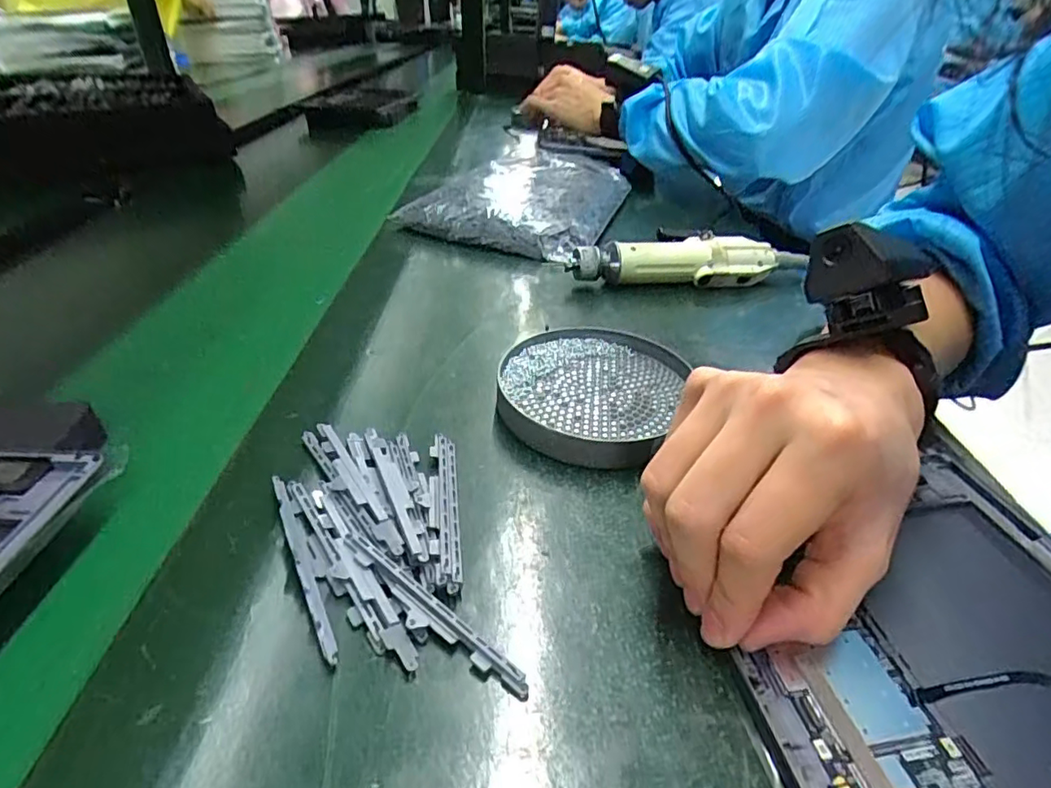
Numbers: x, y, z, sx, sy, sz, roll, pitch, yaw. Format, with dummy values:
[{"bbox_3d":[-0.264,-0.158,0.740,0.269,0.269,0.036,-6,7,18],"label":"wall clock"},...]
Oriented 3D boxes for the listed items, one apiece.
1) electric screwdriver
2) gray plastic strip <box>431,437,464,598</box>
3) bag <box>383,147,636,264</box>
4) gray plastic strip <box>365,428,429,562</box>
[{"bbox_3d":[0.140,-0.117,0.492,0.205,0.037,0.046,-2,34,-6],"label":"electric screwdriver"},{"bbox_3d":[-0.036,0.050,0.261,0.012,0.008,0.095,-3,34,-7],"label":"gray plastic strip"},{"bbox_3d":[0.014,-0.208,0.596,0.174,0.040,0.282,16,36,21],"label":"bag"},{"bbox_3d":[-0.060,0.043,0.265,0.009,0.004,0.090,-14,37,-22],"label":"gray plastic strip"}]

